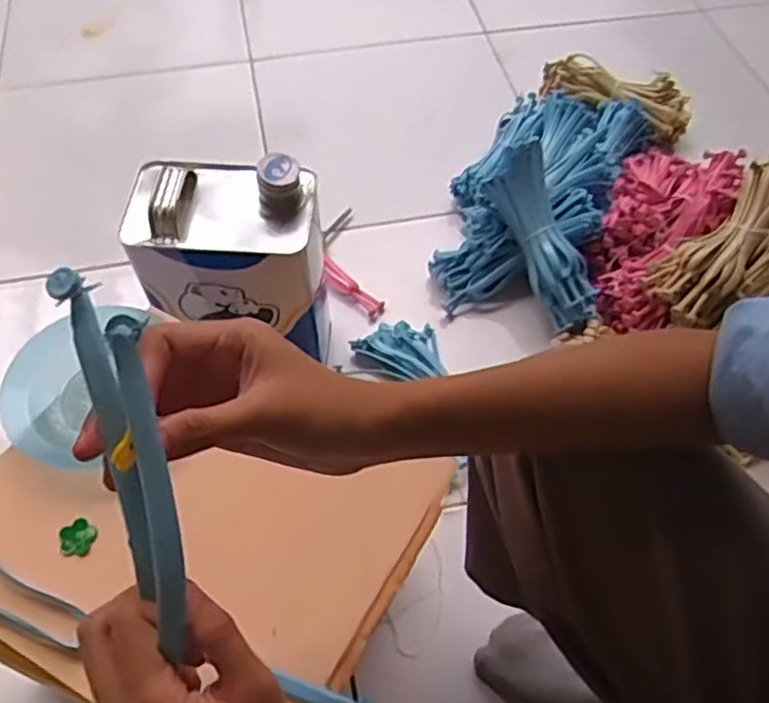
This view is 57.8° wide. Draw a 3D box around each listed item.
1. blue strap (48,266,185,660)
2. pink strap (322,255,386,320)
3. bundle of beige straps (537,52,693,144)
[{"bbox_3d":[-0.095,0.041,0.265,0.026,0.025,0.149,-15,92,-10],"label":"blue strap"},{"bbox_3d":[-0.041,-0.079,0.863,0.095,0.012,0.024,42,64,0],"label":"pink strap"},{"bbox_3d":[0.338,-0.378,1.026,0.224,0.053,0.077,23,60,13],"label":"bundle of beige straps"}]

